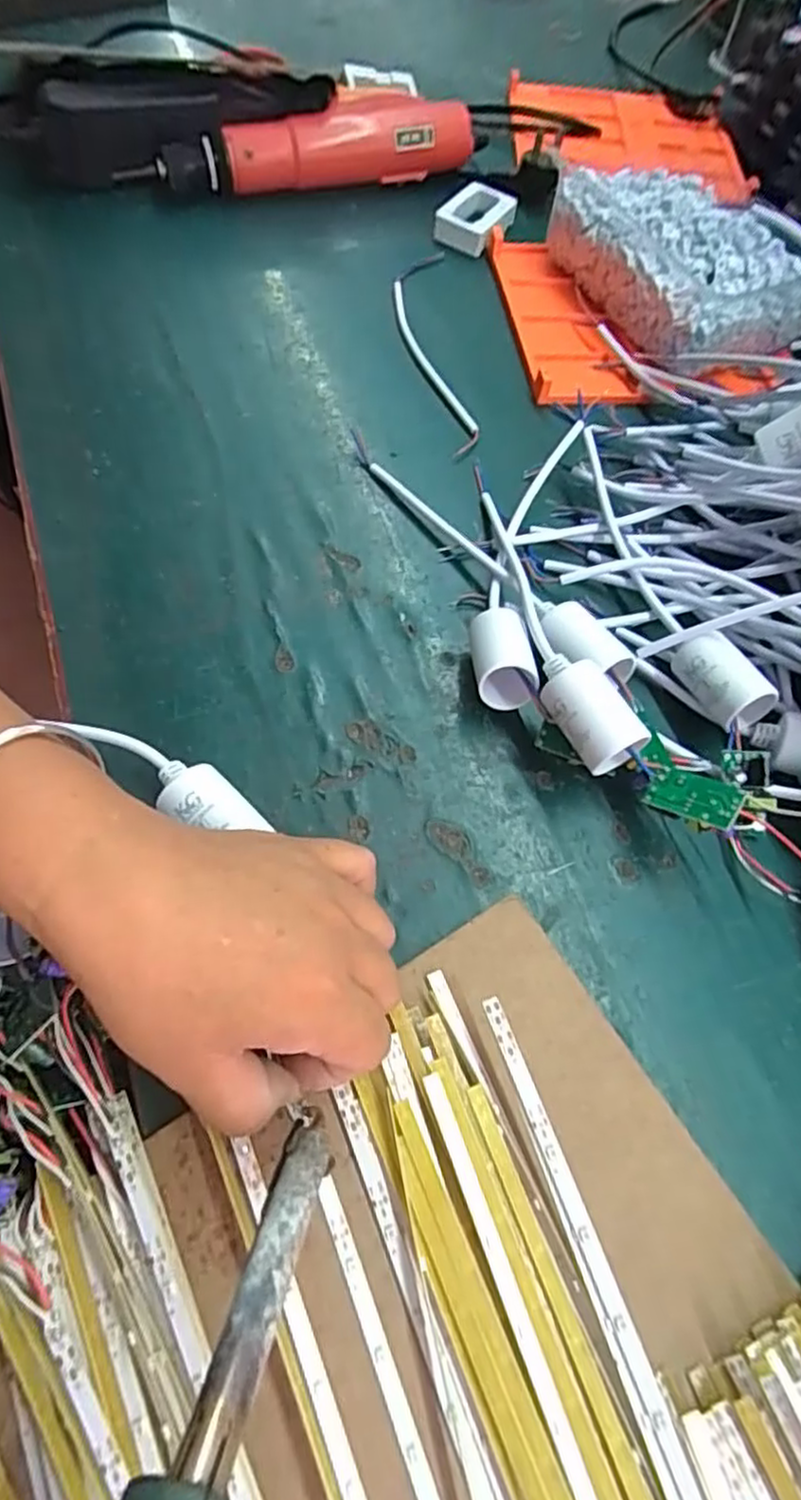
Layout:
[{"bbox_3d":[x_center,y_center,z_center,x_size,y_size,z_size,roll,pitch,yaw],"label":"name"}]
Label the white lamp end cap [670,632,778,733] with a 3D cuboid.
[{"bbox_3d":[0.150,-0.033,0.320,0.025,0.029,0.044,-25,68,-18],"label":"white lamp end cap"}]

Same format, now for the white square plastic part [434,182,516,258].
[{"bbox_3d":[0.055,-0.390,0.504,0.044,0.017,0.060,33,64,11],"label":"white square plastic part"}]

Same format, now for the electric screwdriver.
[{"bbox_3d":[-0.066,-0.434,0.499,0.263,0.044,0.036,-9,64,-11],"label":"electric screwdriver"}]

